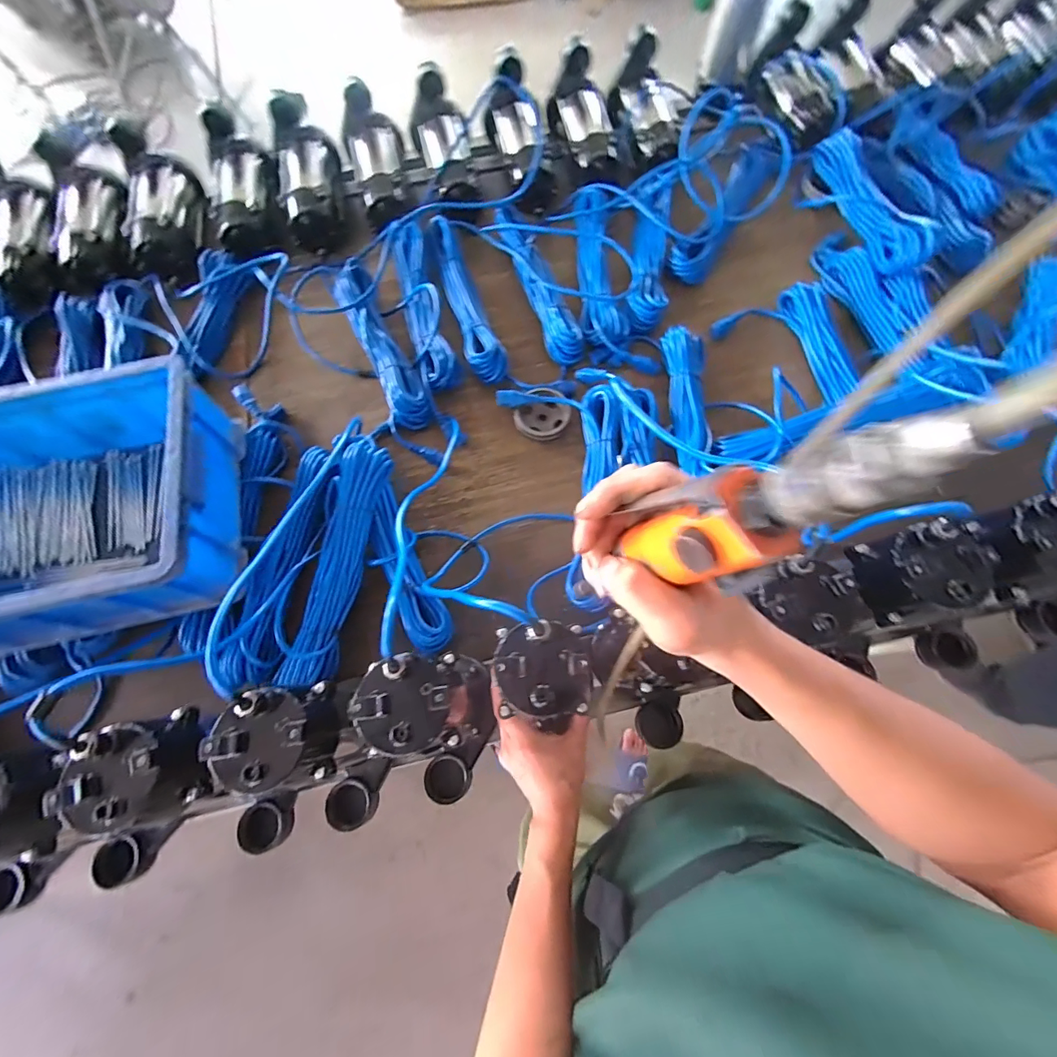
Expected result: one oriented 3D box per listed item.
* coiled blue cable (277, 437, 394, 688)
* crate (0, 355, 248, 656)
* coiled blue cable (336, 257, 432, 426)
[{"bbox_3d":[-0.261,0.035,0.619,0.073,0.076,0.346,14,71,7],"label":"coiled blue cable"},{"bbox_3d":[-0.610,-0.021,0.574,0.421,0.165,0.307,-12,71,-2],"label":"crate"},{"bbox_3d":[-0.256,-0.324,0.772,0.070,0.043,0.360,-25,72,-7],"label":"coiled blue cable"}]

